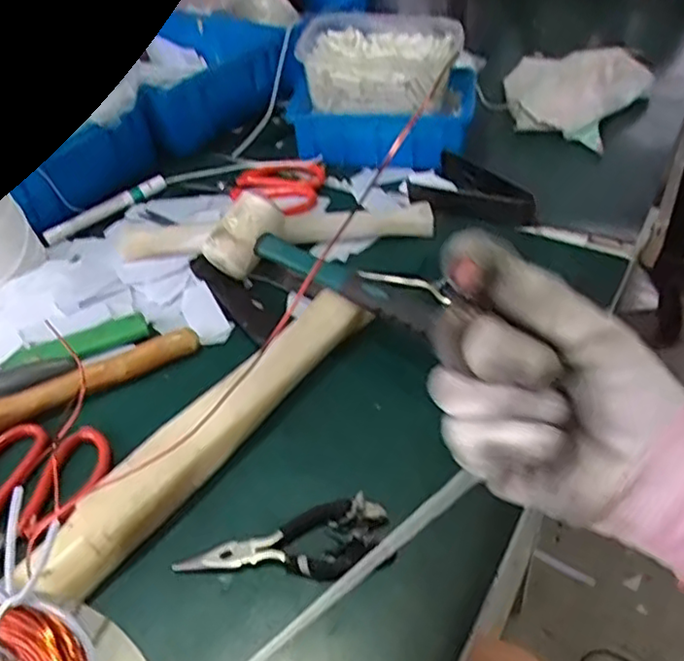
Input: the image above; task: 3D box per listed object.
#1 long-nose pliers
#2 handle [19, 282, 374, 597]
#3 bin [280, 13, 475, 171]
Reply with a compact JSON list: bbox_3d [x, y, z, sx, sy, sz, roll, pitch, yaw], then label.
[{"bbox_3d":[-0.033,0.134,0.399,0.126,0.024,0.042,-11,42,-5],"label":"long-nose pliers"},{"bbox_3d":[-0.085,0.067,0.452,0.048,0.041,0.292,27,51,31],"label":"handle"},{"bbox_3d":[0.042,-0.261,0.718,0.193,0.113,0.175,-3,42,4],"label":"bin"}]

